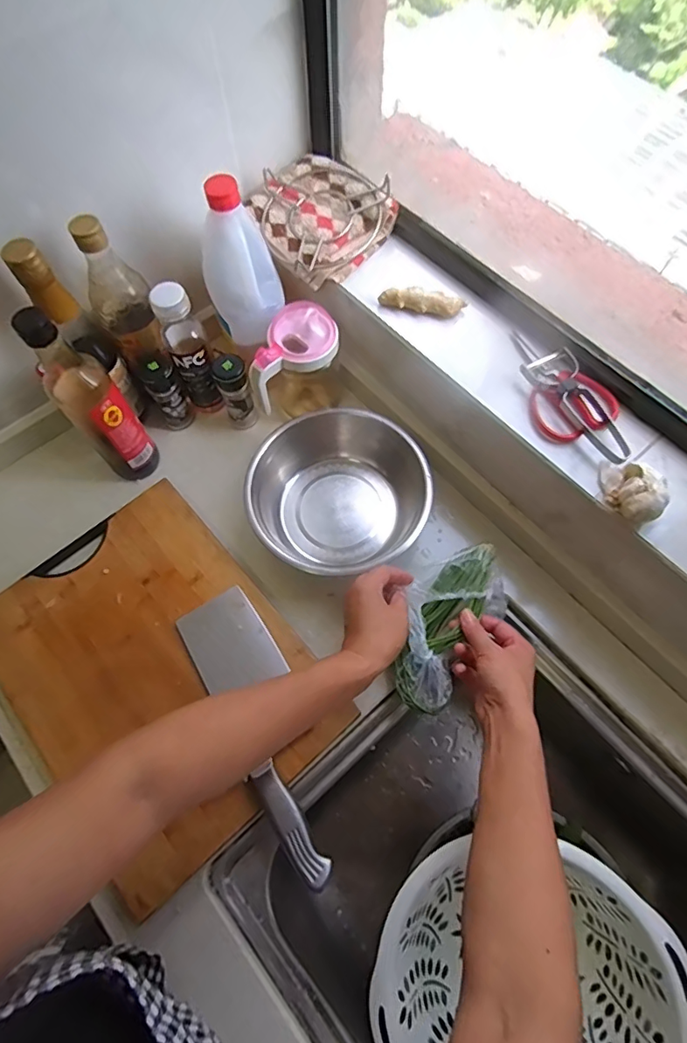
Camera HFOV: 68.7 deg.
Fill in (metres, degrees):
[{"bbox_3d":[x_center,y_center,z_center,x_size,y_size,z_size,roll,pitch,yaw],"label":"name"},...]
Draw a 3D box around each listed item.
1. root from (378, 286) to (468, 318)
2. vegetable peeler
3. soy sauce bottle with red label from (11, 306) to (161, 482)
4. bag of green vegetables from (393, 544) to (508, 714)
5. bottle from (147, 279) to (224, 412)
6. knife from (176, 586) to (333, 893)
[{"bbox_3d":[0.091,-0.255,0.581,0.098,0.020,0.021,7,66,5],"label":"root"},{"bbox_3d":[0.252,-0.123,0.522,0.053,0.020,0.140,-33,69,-13],"label":"vegetable peeler"},{"bbox_3d":[-0.287,-0.134,0.574,0.061,0.248,0.068,-42,71,-16],"label":"soy sauce bottle with red label"},{"bbox_3d":[0.115,0.116,0.565,0.099,0.048,0.185,26,78,13],"label":"bag of green vegetables"},{"bbox_3d":[-0.196,-0.215,0.641,0.047,0.193,0.054,-15,66,-5],"label":"bottle"},{"bbox_3d":[-0.079,0.206,0.523,0.085,0.015,0.296,-30,68,-12],"label":"knife"}]

